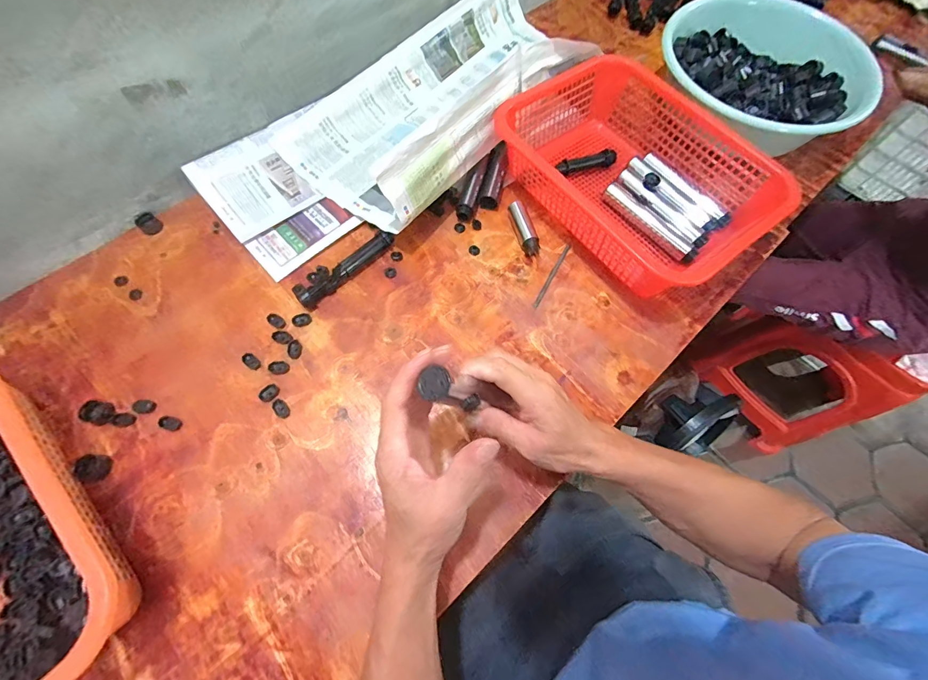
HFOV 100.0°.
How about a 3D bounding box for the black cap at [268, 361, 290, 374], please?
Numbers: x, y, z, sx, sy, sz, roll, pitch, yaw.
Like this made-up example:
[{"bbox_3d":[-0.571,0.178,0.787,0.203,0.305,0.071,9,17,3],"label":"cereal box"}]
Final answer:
[{"bbox_3d":[-0.215,0.032,0.451,0.023,0.004,0.015,-4,68,-4],"label":"black cap"}]

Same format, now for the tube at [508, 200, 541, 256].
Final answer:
[{"bbox_3d":[0.082,-0.153,0.533,0.021,0.023,0.079,-16,70,-8],"label":"tube"}]

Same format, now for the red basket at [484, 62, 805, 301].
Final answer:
[{"bbox_3d":[0.219,-0.224,0.529,0.245,0.094,0.346,-34,73,-14],"label":"red basket"}]

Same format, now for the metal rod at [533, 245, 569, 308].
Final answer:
[{"bbox_3d":[0.117,-0.086,0.520,0.007,0.006,0.106,28,70,9],"label":"metal rod"}]

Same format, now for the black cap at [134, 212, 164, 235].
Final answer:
[{"bbox_3d":[-0.422,-0.157,0.519,0.024,0.025,0.021,-35,73,-15],"label":"black cap"}]

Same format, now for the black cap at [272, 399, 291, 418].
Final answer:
[{"bbox_3d":[-0.204,0.076,0.434,0.014,0.004,0.023,-36,73,-15],"label":"black cap"}]

